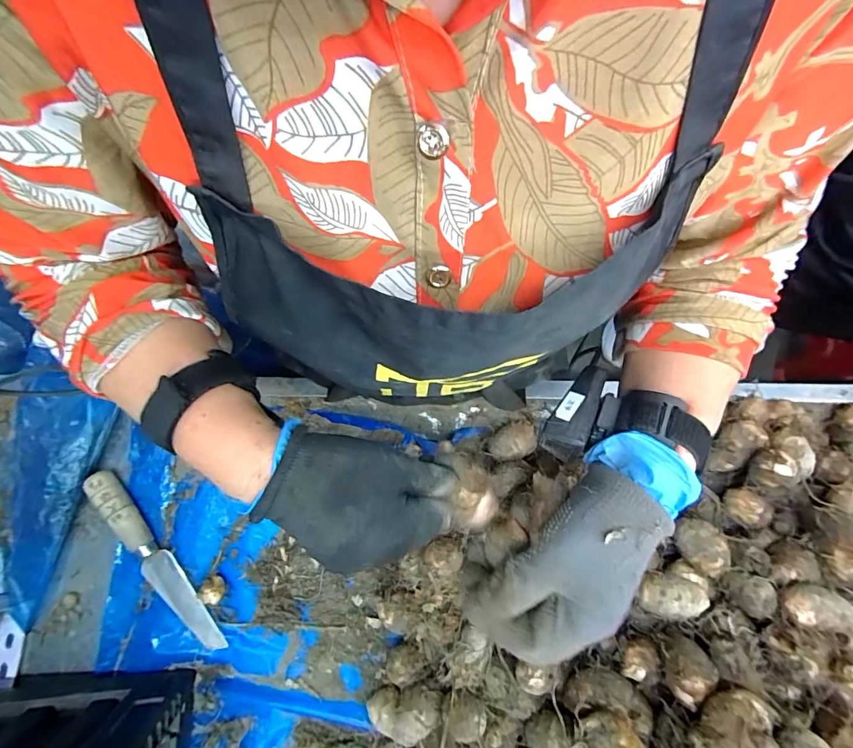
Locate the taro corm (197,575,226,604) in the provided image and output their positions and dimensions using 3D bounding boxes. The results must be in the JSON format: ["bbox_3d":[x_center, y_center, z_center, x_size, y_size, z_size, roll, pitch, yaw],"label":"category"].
[{"bbox_3d":[-0.205,0.206,0.406,0.023,0.017,0.024,0,80,-1],"label":"taro corm"}]

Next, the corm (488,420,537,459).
[{"bbox_3d":[0.086,0.069,0.433,0.049,0.035,0.032,-30,82,-6],"label":"corm"}]

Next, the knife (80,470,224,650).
[{"bbox_3d":[-0.264,0.182,0.415,0.029,0.017,0.206,-37,89,-26],"label":"knife"}]

